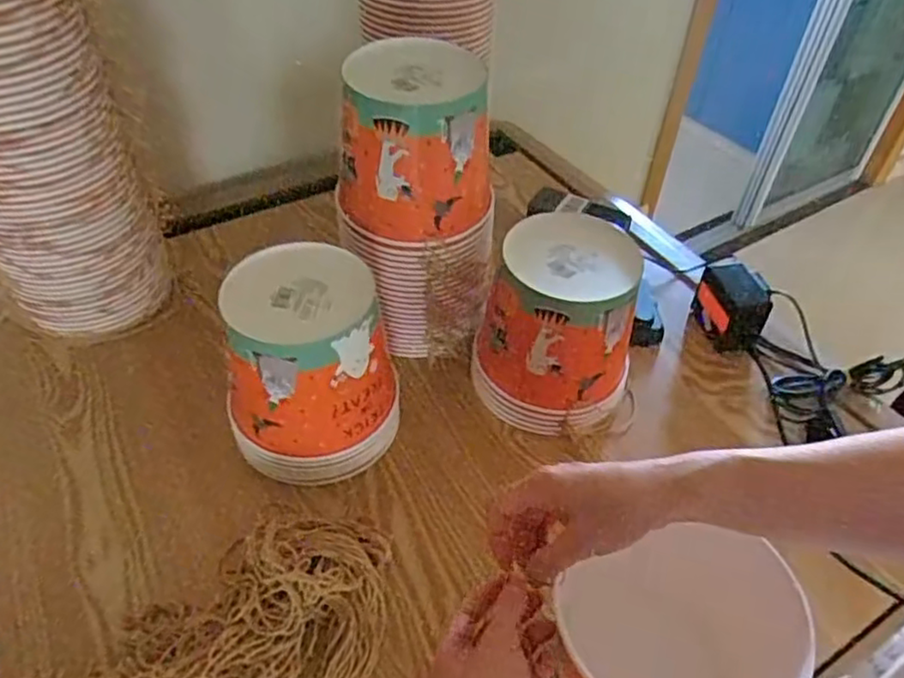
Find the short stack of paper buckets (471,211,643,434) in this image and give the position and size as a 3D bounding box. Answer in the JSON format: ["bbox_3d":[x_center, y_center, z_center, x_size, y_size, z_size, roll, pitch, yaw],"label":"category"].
[{"bbox_3d":[0.107,-0.007,0.669,0.138,0.174,0.137,20,49,15],"label":"short stack of paper buckets"}]

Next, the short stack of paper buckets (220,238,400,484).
[{"bbox_3d":[-0.130,0.026,0.623,0.125,0.175,0.142,0,47,-2],"label":"short stack of paper buckets"}]

